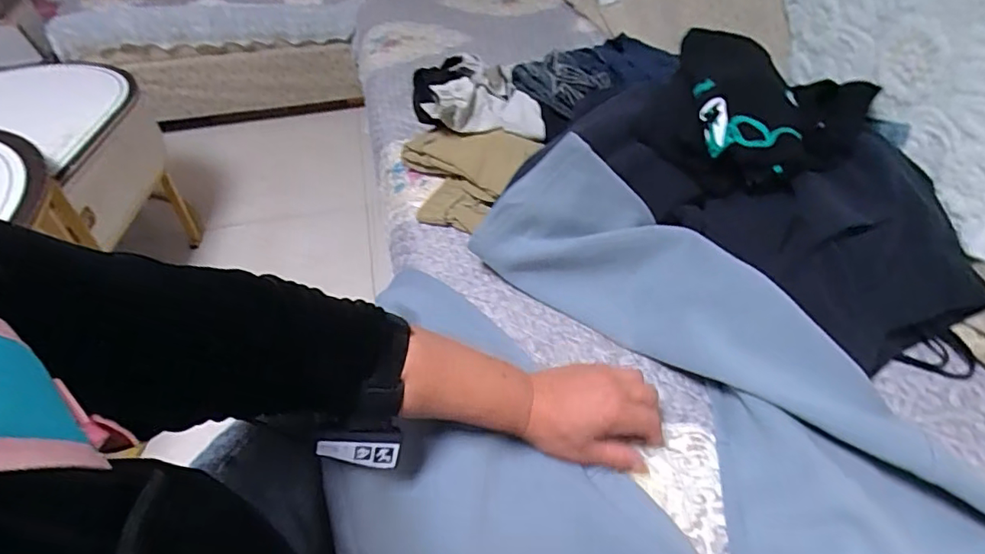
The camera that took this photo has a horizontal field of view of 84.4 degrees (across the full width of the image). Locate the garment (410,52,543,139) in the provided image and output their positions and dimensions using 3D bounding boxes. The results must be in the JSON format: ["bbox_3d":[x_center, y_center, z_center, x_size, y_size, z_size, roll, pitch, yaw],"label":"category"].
[{"bbox_3d":[-0.023,-0.270,0.814,0.206,0.075,0.106,5,44,9],"label":"garment"}]

